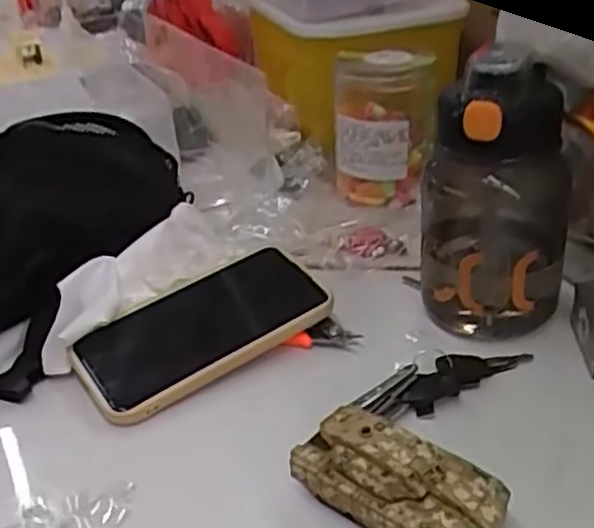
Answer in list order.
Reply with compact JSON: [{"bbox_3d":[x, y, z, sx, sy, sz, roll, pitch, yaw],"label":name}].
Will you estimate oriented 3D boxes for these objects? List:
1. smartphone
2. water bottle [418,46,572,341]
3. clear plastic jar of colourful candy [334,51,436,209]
[{"bbox_3d":[-0.061,0.038,0.477,0.160,0.014,0.083,-27,40,-24],"label":"smartphone"},{"bbox_3d":[0.121,-0.041,0.455,0.088,0.169,0.075,1,31,10],"label":"water bottle"},{"bbox_3d":[0.075,-0.118,0.638,0.086,0.115,0.071,-3,30,3],"label":"clear plastic jar of colourful candy"}]

